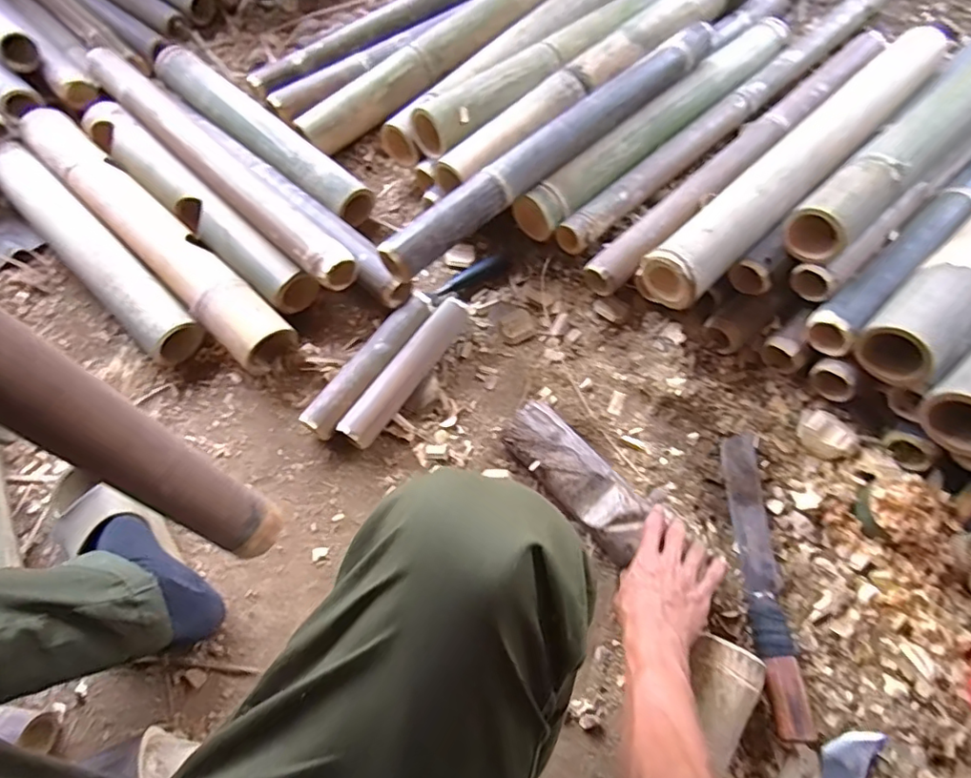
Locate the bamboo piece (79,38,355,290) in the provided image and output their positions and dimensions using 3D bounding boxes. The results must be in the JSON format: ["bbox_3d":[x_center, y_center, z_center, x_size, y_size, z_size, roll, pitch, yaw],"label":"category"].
[{"bbox_3d":[-0.411,-0.340,0.859,0.618,0.071,0.062,40,72,18],"label":"bamboo piece"}]

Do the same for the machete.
[{"bbox_3d":[0.316,0.207,0.649,0.049,0.035,0.325,-3,65,2],"label":"machete"}]

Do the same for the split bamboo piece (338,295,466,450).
[{"bbox_3d":[-0.103,-0.024,0.776,0.048,0.042,0.240,31,70,16],"label":"split bamboo piece"}]

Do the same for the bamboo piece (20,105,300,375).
[{"bbox_3d":[-0.511,-0.236,0.872,0.604,0.094,0.081,39,73,19],"label":"bamboo piece"}]

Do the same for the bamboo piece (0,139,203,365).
[{"bbox_3d":[-0.598,-0.214,0.868,0.471,0.097,0.074,41,74,19],"label":"bamboo piece"}]

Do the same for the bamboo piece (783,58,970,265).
[{"bbox_3d":[0.616,-0.360,0.767,0.586,0.075,0.085,-40,69,-15],"label":"bamboo piece"}]

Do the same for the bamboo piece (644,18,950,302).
[{"bbox_3d":[0.442,-0.325,0.784,0.606,0.066,0.092,-40,70,-15],"label":"bamboo piece"}]

